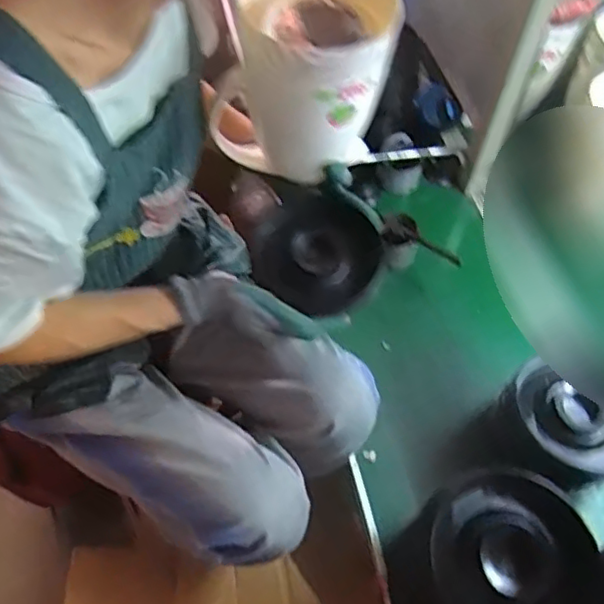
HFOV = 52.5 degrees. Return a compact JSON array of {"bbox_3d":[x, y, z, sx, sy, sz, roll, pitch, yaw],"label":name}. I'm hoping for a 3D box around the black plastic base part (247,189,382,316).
[{"bbox_3d":[0.024,-0.062,0.720,0.145,0.040,0.154,2,54,-3],"label":"black plastic base part"}]

